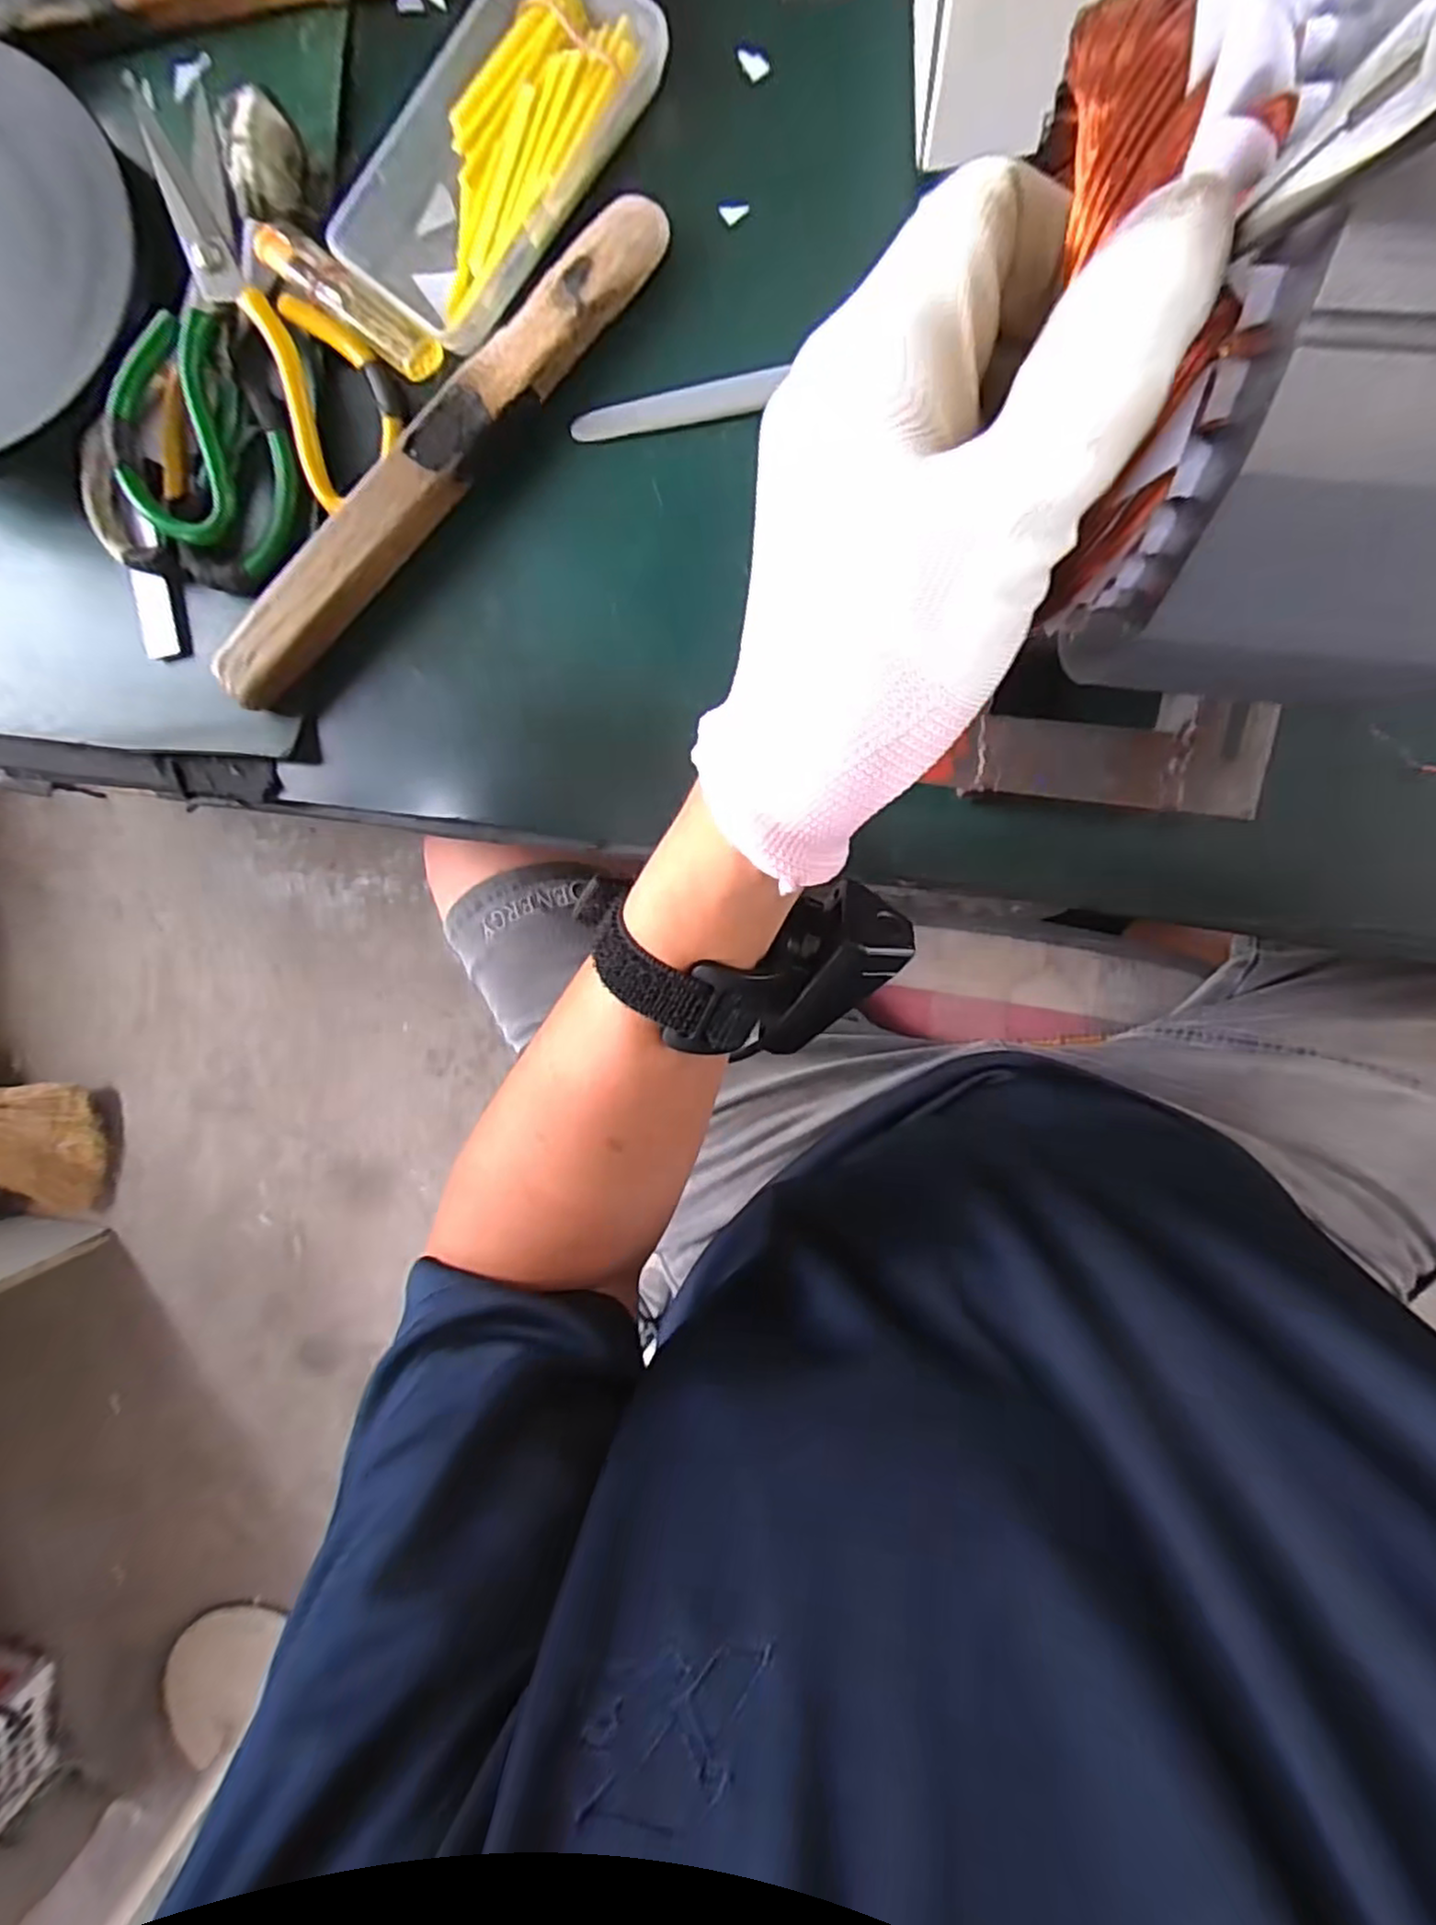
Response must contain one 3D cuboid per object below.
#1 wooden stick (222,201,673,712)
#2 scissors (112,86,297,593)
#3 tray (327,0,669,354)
[{"bbox_3d":[-0.129,-0.225,0.322,0.274,0.023,0.032,-42,88,9],"label":"wooden stick"},{"bbox_3d":[-0.241,-0.292,0.326,0.069,0.022,0.196,-1,95,8],"label":"scissors"},{"bbox_3d":[-0.097,-0.357,0.313,0.087,0.020,0.151,39,99,3],"label":"tray"}]

